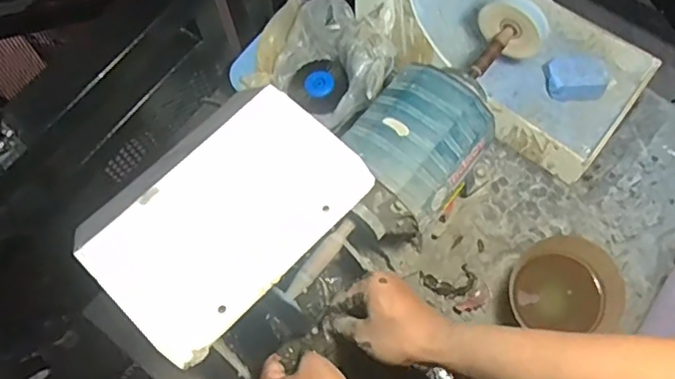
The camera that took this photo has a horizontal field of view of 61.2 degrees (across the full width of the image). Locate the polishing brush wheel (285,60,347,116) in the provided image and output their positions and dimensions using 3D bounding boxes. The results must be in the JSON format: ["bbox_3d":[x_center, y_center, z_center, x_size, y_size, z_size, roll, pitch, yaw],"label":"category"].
[{"bbox_3d":[-0.024,-0.141,0.771,0.073,0.029,0.087,-38,72,-12],"label":"polishing brush wheel"}]

